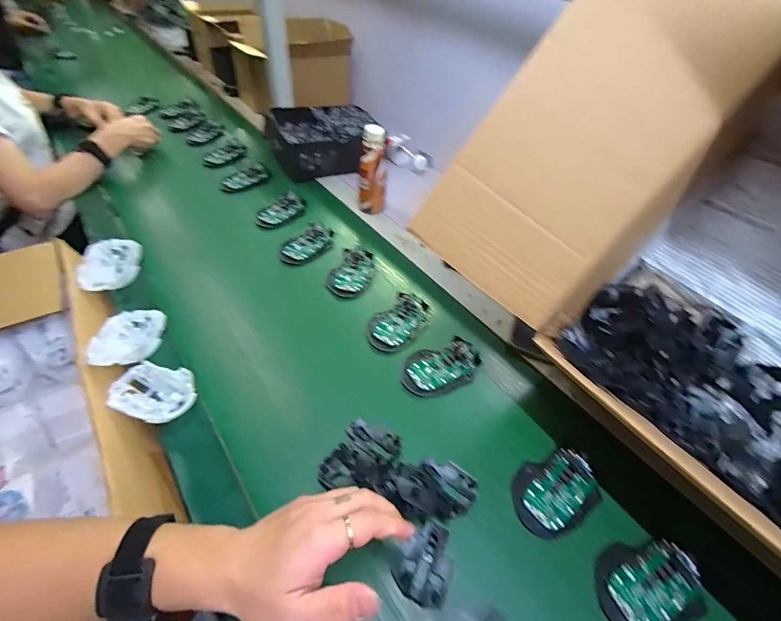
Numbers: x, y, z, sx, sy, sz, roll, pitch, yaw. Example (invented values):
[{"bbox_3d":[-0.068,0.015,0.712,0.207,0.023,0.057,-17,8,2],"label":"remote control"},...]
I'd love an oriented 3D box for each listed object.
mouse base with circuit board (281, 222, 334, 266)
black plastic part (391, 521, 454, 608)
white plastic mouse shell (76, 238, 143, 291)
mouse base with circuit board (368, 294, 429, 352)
[{"bbox_3d":[-0.152,-0.122,0.698,0.072,0.020,0.112,33,52,23],"label":"mouse base with circuit board"},{"bbox_3d":[0.036,0.248,0.375,0.051,0.014,0.067,22,48,14],"label":"black plastic part"},{"bbox_3d":[-0.447,-0.065,0.611,0.068,0.042,0.111,-1,46,-7],"label":"white plastic mouse shell"},{"bbox_3d":[0.014,0.014,0.585,0.068,0.023,0.115,31,51,22],"label":"mouse base with circuit board"}]

